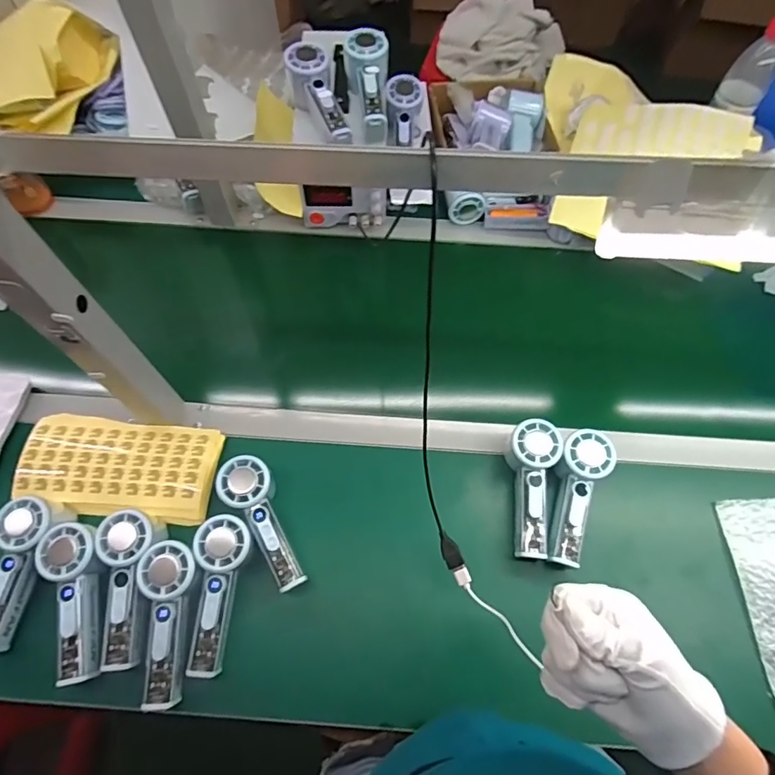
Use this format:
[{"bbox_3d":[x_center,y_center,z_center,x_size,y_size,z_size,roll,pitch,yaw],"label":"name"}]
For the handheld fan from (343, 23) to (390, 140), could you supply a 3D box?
[{"bbox_3d":[-0.022,-0.399,0.665,0.058,0.065,0.159,-7,78,-5],"label":"handheld fan"}]

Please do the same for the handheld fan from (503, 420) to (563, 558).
[{"bbox_3d":[0.168,0.117,0.579,0.054,0.047,0.153,5,77,1],"label":"handheld fan"}]

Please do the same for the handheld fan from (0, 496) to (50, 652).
[{"bbox_3d":[-0.398,0.197,0.522,0.054,0.029,0.153,7,80,2],"label":"handheld fan"}]

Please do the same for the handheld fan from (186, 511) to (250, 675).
[{"bbox_3d":[-0.178,0.215,0.518,0.053,0.025,0.154,3,78,0],"label":"handheld fan"}]

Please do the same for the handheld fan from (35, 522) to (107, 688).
[{"bbox_3d":[-0.322,0.220,0.514,0.064,0.032,0.153,-12,79,-7],"label":"handheld fan"}]

